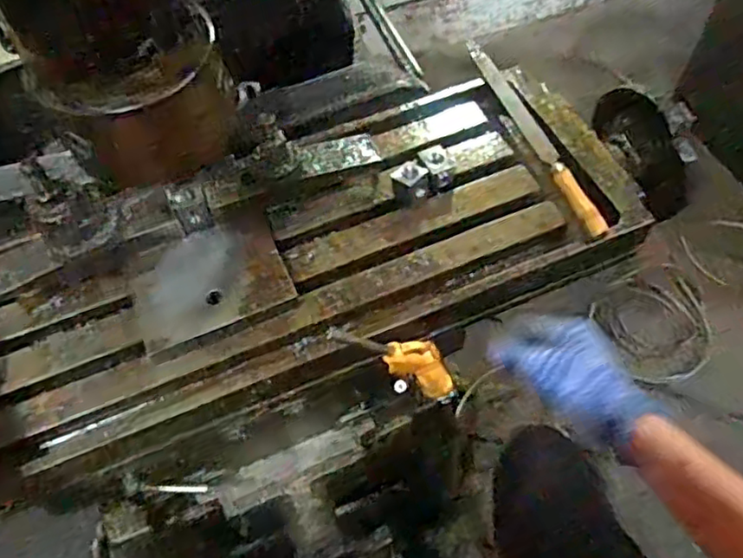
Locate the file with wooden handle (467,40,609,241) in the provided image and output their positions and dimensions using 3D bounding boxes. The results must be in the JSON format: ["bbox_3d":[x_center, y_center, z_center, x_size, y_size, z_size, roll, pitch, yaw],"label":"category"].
[{"bbox_3d":[0.161,-0.148,0.636,0.023,0.019,0.277,-16,58,-9],"label":"file with wooden handle"}]

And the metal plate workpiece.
[{"bbox_3d":[-0.138,0.004,0.543,0.128,0.010,0.098,-22,68,-10],"label":"metal plate workpiece"}]

